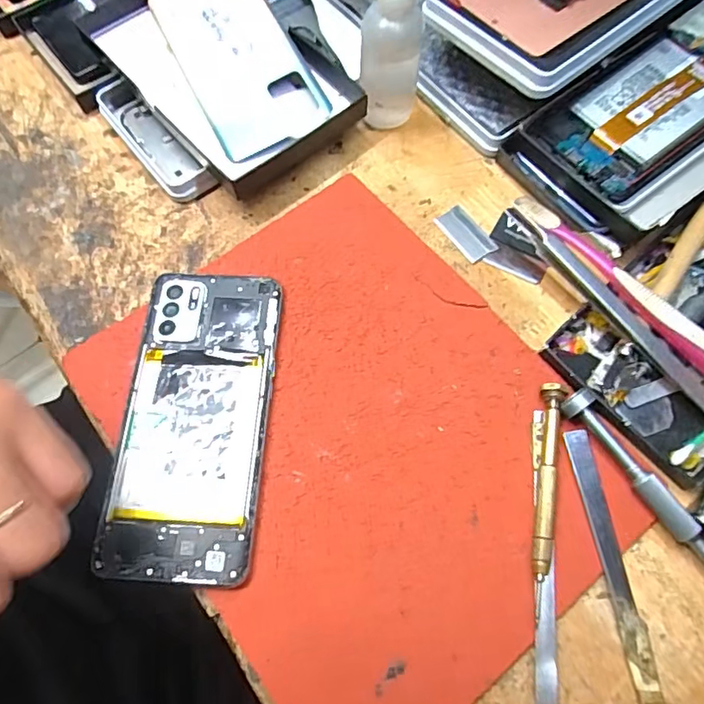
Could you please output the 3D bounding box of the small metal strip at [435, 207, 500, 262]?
[{"bbox_3d":[0.068,-0.072,0.319,0.018,0.004,0.038,-34,73,-11],"label":"small metal strip"}]

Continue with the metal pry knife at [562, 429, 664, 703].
[{"bbox_3d":[0.121,0.100,0.245,0.013,0.008,0.127,-9,70,-3],"label":"metal pry knife"}]

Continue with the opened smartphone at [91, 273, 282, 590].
[{"bbox_3d":[-0.079,0.033,0.272,0.071,0.011,0.157,3,70,2],"label":"opened smartphone"}]

